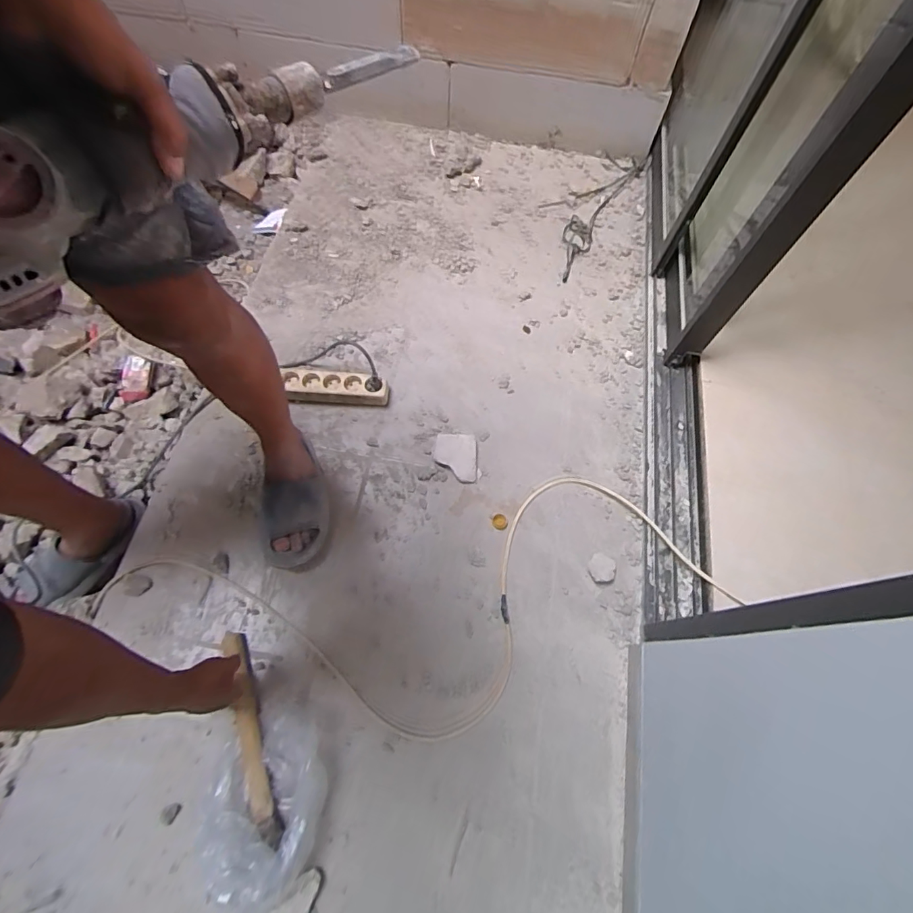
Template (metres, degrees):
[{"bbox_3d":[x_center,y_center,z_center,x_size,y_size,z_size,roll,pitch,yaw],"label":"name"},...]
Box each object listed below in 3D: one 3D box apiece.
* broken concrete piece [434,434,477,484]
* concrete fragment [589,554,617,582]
[{"bbox_3d":[-0.001,0.003,0.955,0.086,0.028,0.096,3,67,-1],"label":"broken concrete piece"},{"bbox_3d":[0.274,0.210,0.879,0.047,0.018,0.050,23,69,7],"label":"concrete fragment"}]

